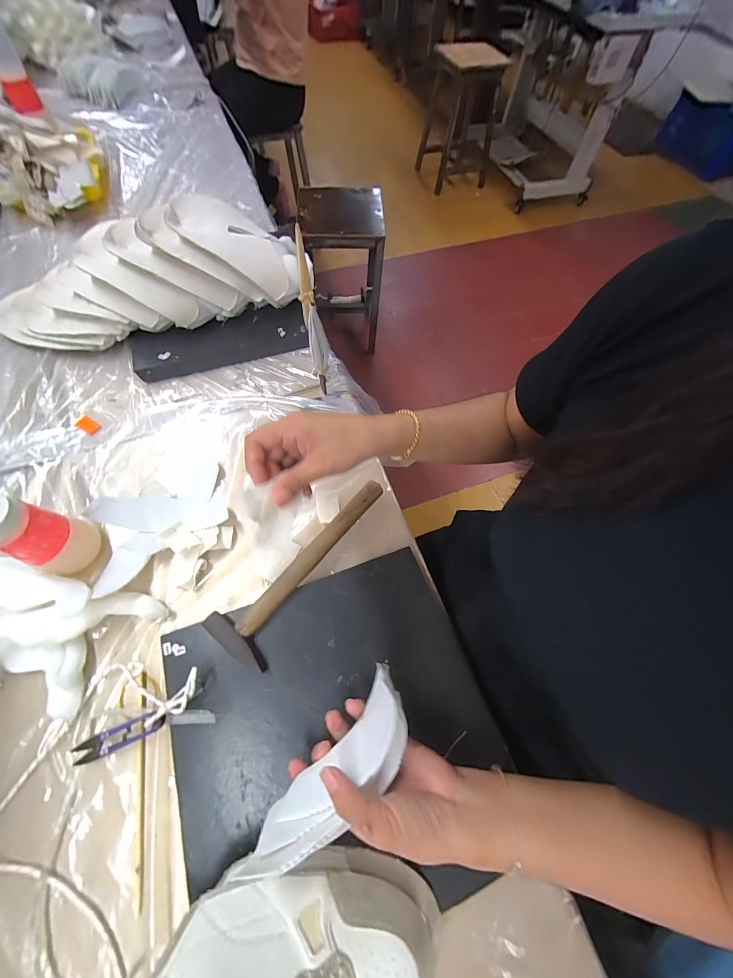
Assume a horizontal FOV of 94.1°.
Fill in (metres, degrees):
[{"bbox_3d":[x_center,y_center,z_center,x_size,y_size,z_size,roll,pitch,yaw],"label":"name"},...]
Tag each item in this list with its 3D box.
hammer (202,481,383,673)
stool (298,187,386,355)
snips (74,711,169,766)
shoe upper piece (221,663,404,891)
[{"bbox_3d":[-0.066,0.084,0.403,0.073,0.017,0.248,38,69,14],"label":"hammer"},{"bbox_3d":[-0.098,-0.866,1.356,0.312,0.448,0.305,4,65,-1],"label":"stool"},{"bbox_3d":[-0.245,0.247,0.340,0.101,0.010,0.021,-25,68,5],"label":"snips"},{"bbox_3d":[-0.020,0.223,0.264,0.156,0.054,0.060,-41,73,-17],"label":"shoe upper piece"}]

